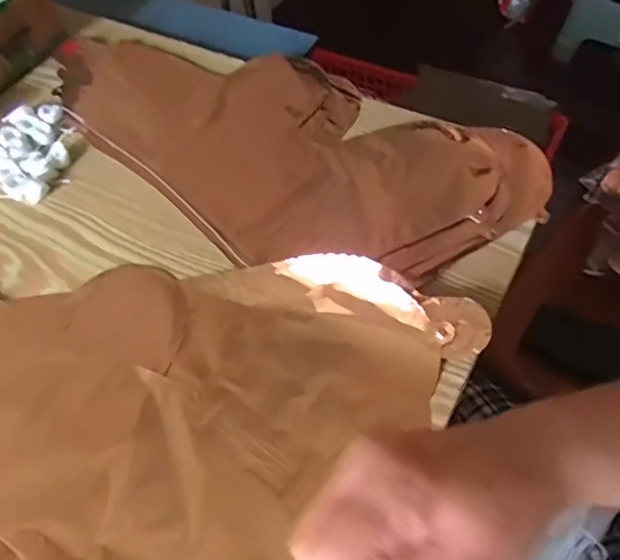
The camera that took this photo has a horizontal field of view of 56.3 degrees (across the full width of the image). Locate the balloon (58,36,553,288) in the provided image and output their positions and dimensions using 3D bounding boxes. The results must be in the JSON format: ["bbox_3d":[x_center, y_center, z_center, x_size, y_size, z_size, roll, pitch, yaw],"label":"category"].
[{"bbox_3d":[-0.042,-0.127,0.522,0.457,0.015,0.210,29,63,23],"label":"balloon"}]

